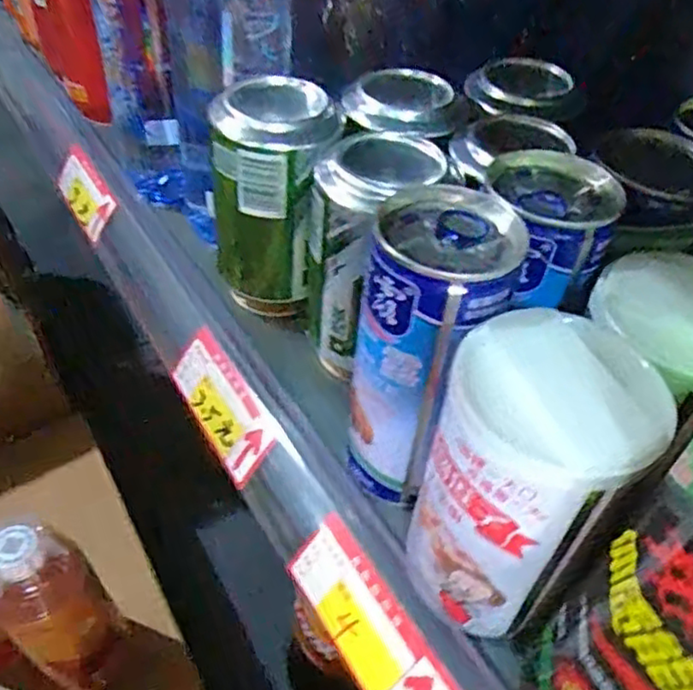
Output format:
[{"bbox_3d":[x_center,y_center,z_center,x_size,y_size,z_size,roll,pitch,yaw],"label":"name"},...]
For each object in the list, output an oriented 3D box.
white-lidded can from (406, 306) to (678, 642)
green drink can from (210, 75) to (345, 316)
[{"bbox_3d":[0.060,0.044,0.233,0.057,0.115,0.063,18,47,12],"label":"white-lidded can"},{"bbox_3d":[-0.037,-0.070,0.349,0.062,0.113,0.058,-1,46,-6],"label":"green drink can"}]

